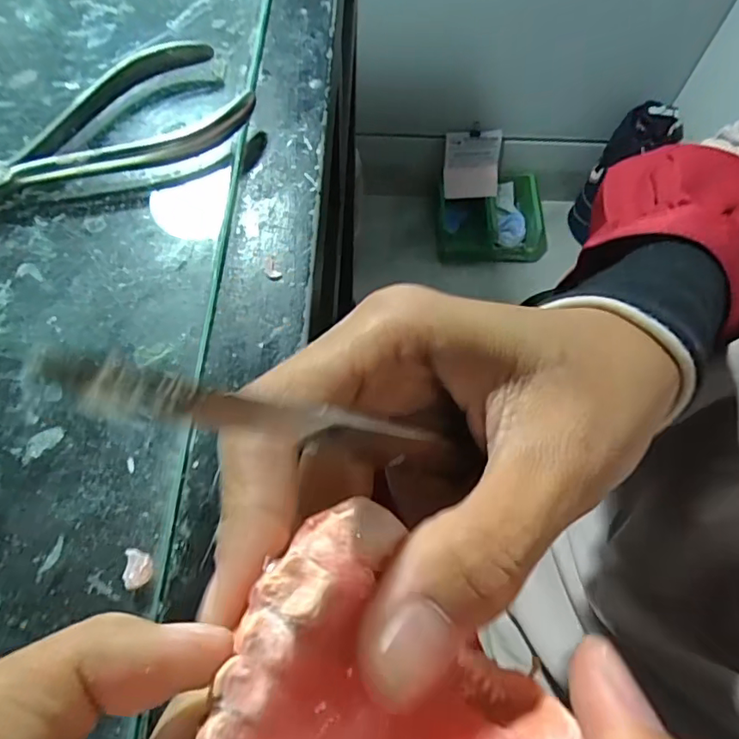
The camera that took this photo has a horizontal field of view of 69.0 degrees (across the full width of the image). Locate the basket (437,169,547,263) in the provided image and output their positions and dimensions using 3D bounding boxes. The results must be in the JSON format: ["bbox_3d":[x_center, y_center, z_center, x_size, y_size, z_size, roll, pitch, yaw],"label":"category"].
[{"bbox_3d":[0.251,-0.309,1.122,0.220,0.087,0.168,0,65,-3],"label":"basket"}]

